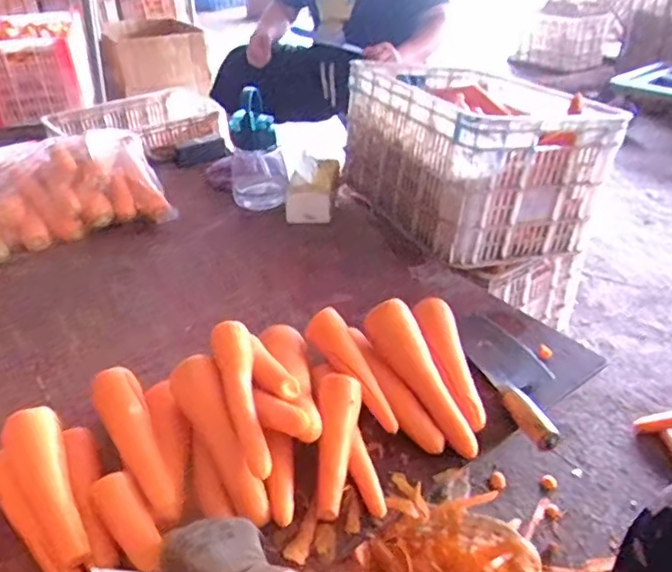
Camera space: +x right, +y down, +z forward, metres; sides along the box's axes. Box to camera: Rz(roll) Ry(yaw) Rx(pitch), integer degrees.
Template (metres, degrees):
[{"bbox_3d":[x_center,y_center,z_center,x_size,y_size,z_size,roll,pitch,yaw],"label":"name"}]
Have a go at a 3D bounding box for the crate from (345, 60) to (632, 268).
[{"bbox_3d":[0.267,-0.289,1.242,0.371,0.270,0.539,-14,36,-19],"label":"crate"}]

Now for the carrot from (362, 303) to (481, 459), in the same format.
[{"bbox_3d":[0.107,0.110,0.723,0.054,0.044,0.212,-19,63,-25],"label":"carrot"}]

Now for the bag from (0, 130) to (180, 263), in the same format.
[{"bbox_3d":[-0.666,-0.159,1.106,0.639,0.122,0.285,-18,38,-24],"label":"bag"}]

